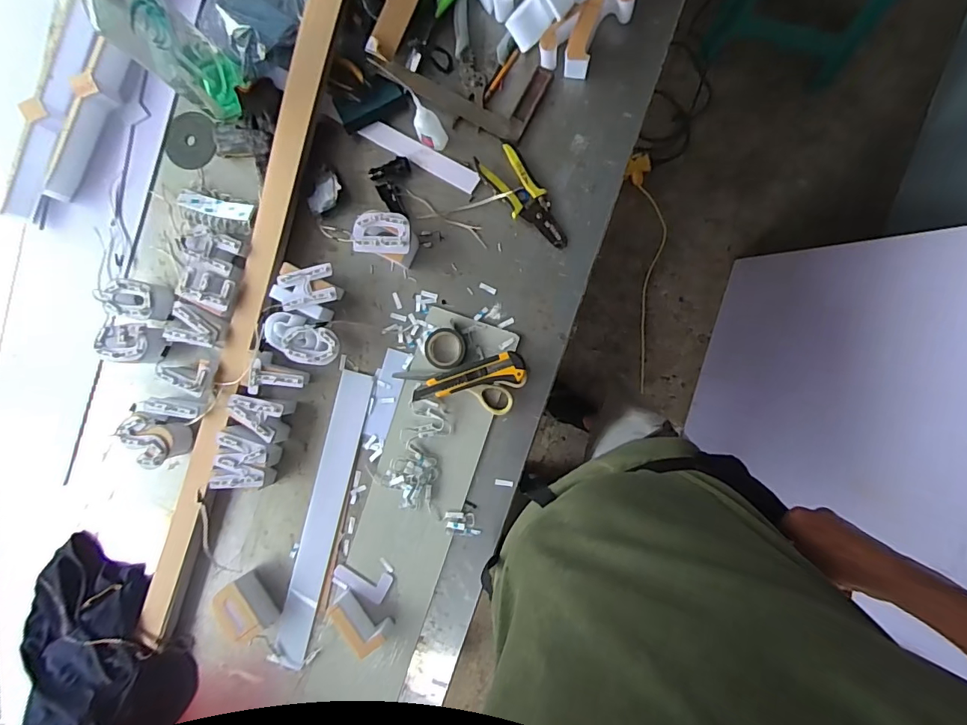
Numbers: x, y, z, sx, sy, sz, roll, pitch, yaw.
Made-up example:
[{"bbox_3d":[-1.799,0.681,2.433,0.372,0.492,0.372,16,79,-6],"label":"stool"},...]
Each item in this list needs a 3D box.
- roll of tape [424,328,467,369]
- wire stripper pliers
[{"bbox_3d":[-0.054,-0.021,0.686,0.058,0.024,0.058,0,91,6],"label":"roll of tape"},{"bbox_3d":[0.060,-0.231,0.677,0.059,0.015,0.166,-37,87,5],"label":"wire stripper pliers"}]

